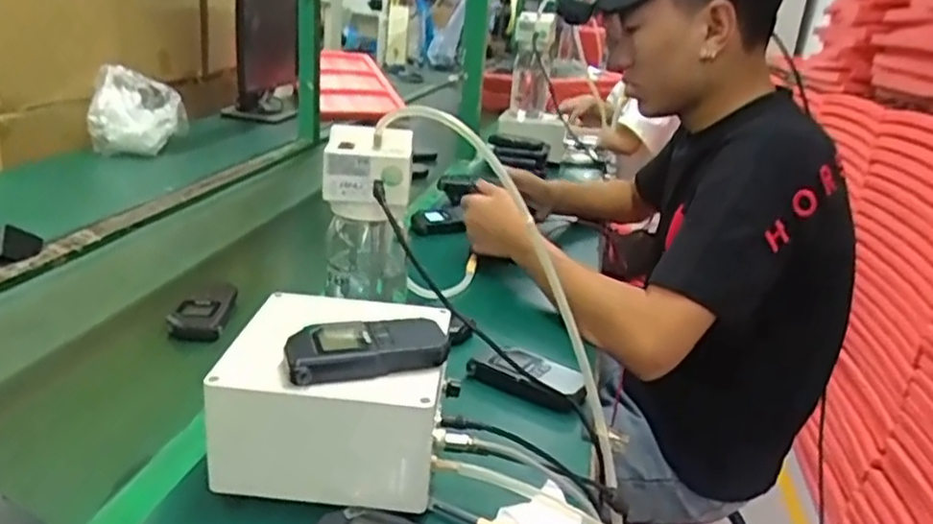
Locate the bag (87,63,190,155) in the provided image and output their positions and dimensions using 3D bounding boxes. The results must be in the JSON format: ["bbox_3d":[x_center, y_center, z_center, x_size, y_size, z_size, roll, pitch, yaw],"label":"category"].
[{"bbox_3d":[-0.648,-0.297,1.386,0.179,0.149,0.081,-4,23,-24],"label":"bag"}]

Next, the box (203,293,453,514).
[{"bbox_3d":[-0.100,0.108,0.557,0.153,0.109,0.164,6,21,0],"label":"box"}]

